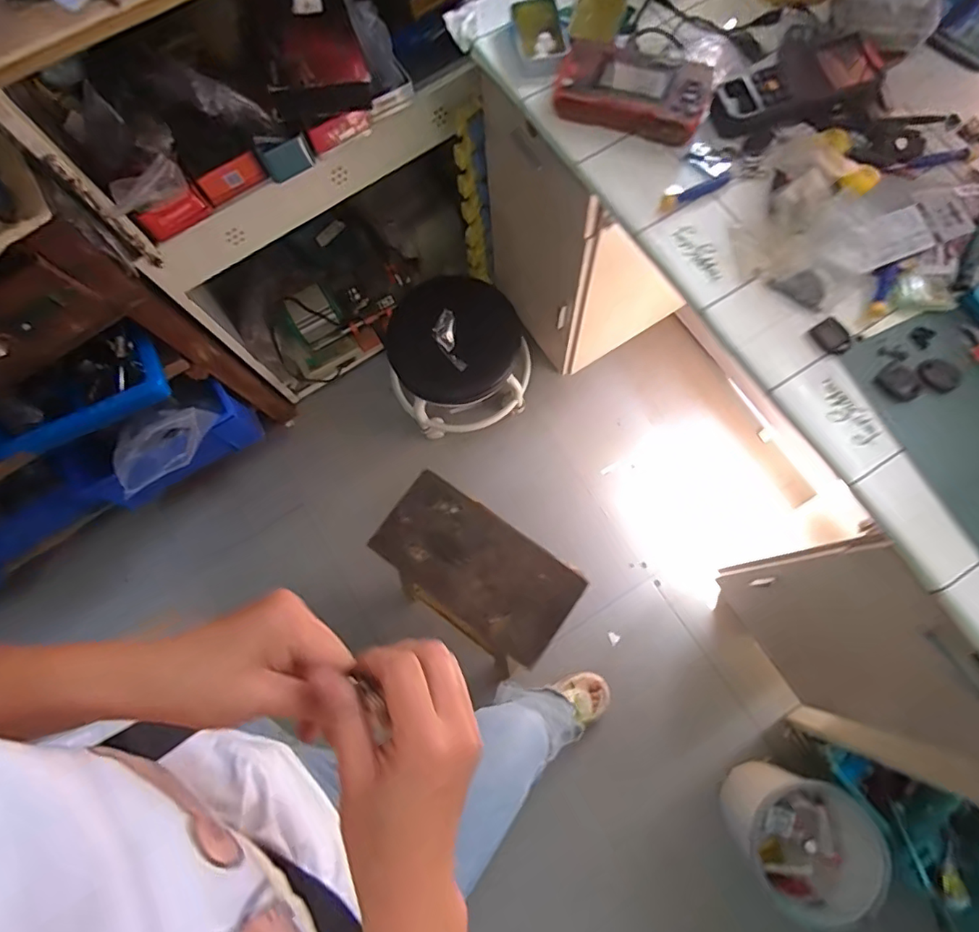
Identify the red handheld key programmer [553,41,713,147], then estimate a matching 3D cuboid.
[{"bbox_3d":[0.170,-0.446,0.641,0.173,0.043,0.100,19,77,6],"label":"red handheld key programmer"}]

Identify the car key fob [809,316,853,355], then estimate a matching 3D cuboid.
[{"bbox_3d":[0.361,-0.136,0.565,0.034,0.008,0.039,-32,77,-6],"label":"car key fob"}]

